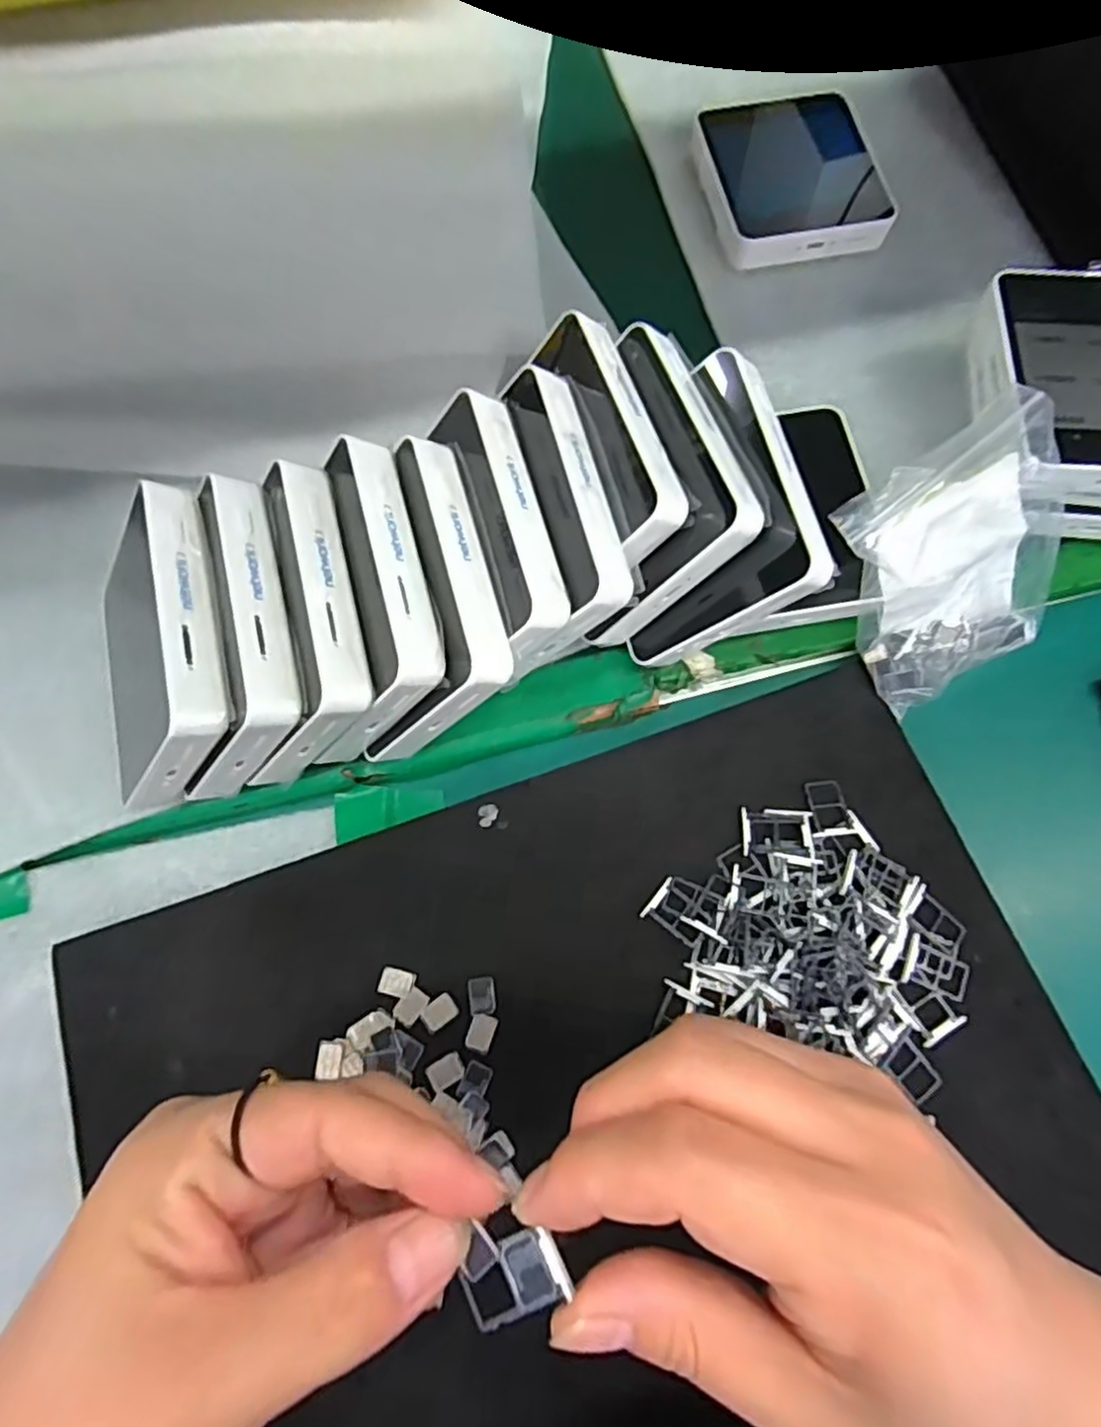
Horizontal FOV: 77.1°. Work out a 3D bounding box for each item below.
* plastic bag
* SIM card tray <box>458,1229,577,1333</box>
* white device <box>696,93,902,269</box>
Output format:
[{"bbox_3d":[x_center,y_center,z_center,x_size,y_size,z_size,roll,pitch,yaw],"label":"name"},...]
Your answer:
[{"bbox_3d":[0.161,-0.058,0.276,0.085,0.107,0.021,-32,38,0],"label":"plastic bag"},{"bbox_3d":[-0.008,0.124,0.151,0.023,0.004,0.014,-28,75,5],"label":"SIM card tray"},{"bbox_3d":[0.123,-0.280,0.361,0.087,0.016,0.097,-11,77,-3],"label":"white device"}]

